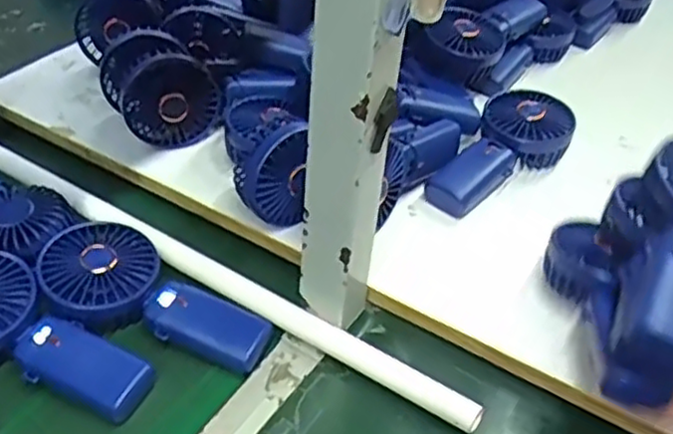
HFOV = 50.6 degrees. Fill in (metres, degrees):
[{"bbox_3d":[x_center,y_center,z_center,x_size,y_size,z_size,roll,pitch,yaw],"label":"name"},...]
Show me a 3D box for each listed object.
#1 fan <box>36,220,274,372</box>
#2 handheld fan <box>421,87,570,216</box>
[{"bbox_3d":[-0.138,0.065,0.544,0.180,0.030,0.085,26,43,6],"label":"fan"},{"bbox_3d":[0.158,-0.061,0.679,0.084,0.046,0.184,27,45,25],"label":"handheld fan"}]

